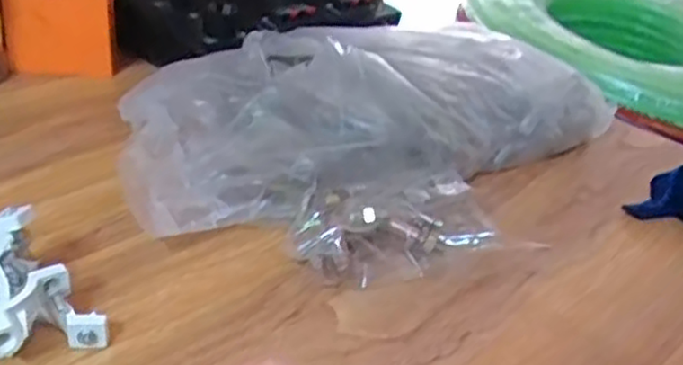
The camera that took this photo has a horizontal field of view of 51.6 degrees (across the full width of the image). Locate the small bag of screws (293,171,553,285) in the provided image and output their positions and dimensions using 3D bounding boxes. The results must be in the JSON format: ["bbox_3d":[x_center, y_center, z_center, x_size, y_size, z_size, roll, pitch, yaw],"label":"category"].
[{"bbox_3d":[0.052,0.028,0.505,0.185,0.040,0.087,-4,32,-19],"label":"small bag of screws"}]

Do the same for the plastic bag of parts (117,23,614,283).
[{"bbox_3d":[0.055,-0.044,0.577,0.446,0.091,0.242,-9,34,-26],"label":"plastic bag of parts"}]

